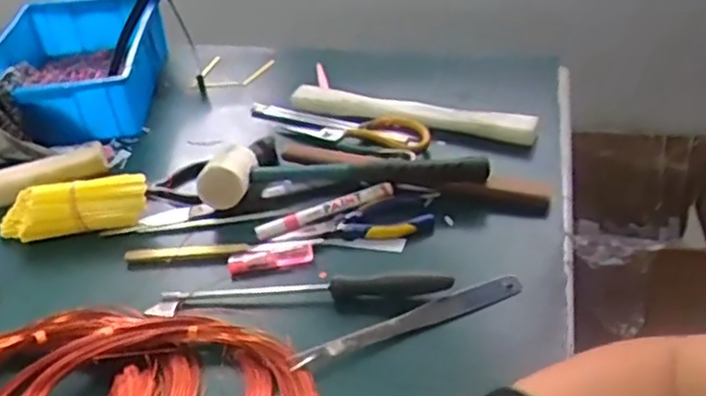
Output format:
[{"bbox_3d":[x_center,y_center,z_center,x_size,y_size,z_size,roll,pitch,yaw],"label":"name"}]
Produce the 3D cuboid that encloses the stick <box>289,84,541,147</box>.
[{"bbox_3d":[0.064,-0.100,0.821,0.295,0.029,0.030,12,39,22],"label":"stick"}]

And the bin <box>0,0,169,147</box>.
[{"bbox_3d":[-0.365,-0.172,0.922,0.213,0.087,0.301,-9,36,-6],"label":"bin"}]

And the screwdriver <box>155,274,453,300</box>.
[{"bbox_3d":[-0.040,0.077,0.602,0.244,0.021,0.022,-1,36,7],"label":"screwdriver"}]

